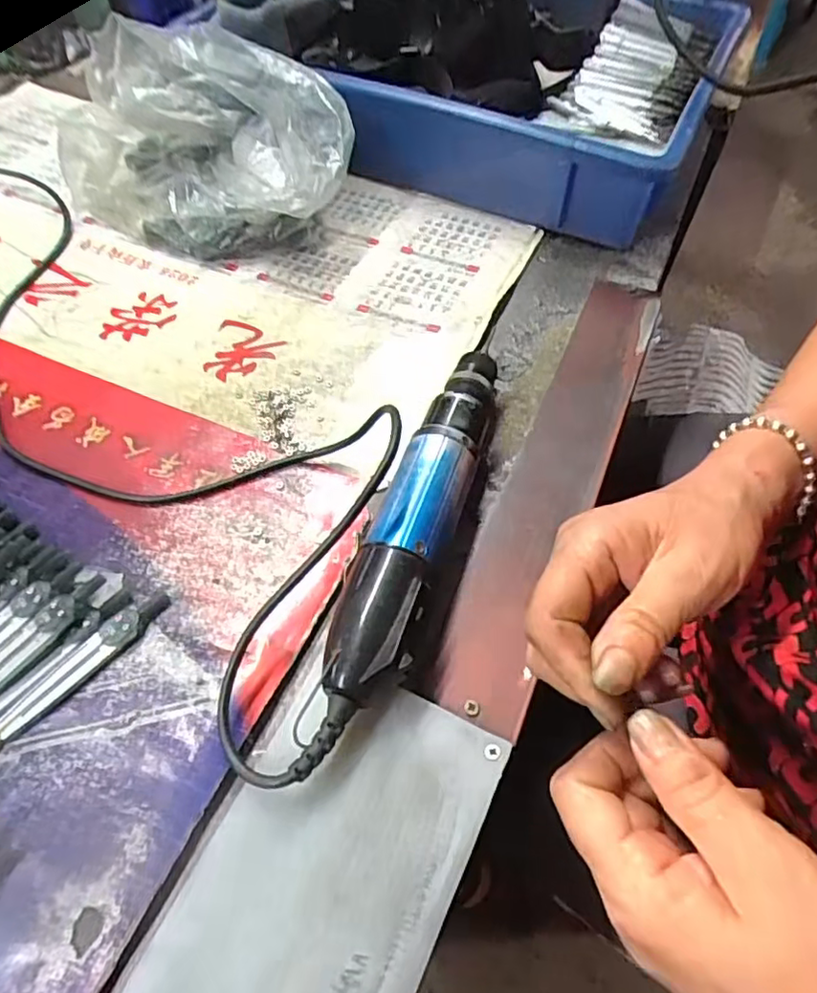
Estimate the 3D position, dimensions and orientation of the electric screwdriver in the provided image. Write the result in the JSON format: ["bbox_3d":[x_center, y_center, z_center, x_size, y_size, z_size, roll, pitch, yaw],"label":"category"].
[{"bbox_3d":[0.004,0.017,0.308,0.041,0.038,0.230,14,57,9],"label":"electric screwdriver"}]

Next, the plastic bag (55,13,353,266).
[{"bbox_3d":[-0.159,-0.263,0.467,0.242,0.104,0.126,24,59,16],"label":"plastic bag"}]

